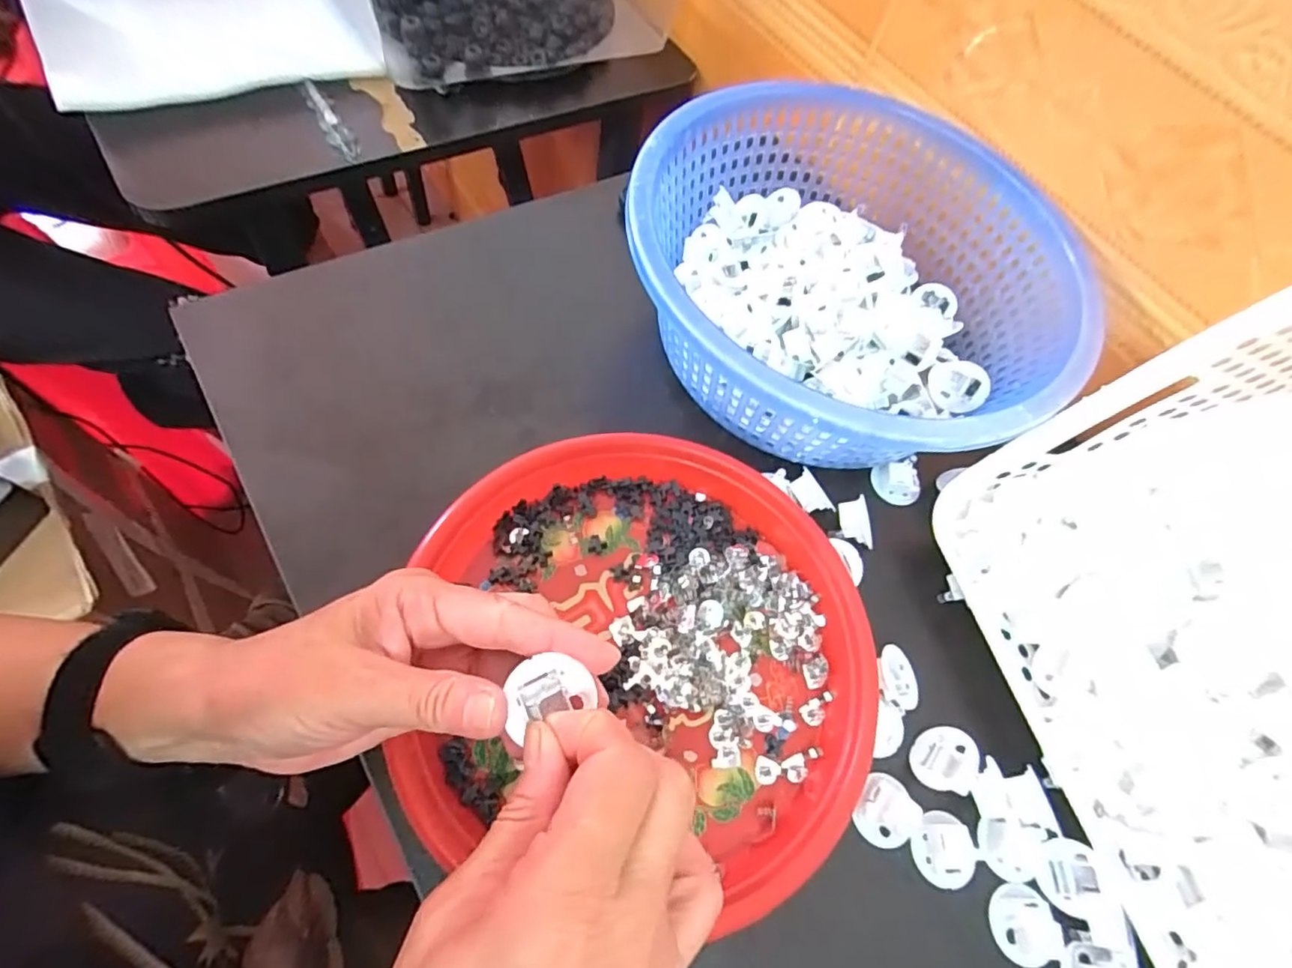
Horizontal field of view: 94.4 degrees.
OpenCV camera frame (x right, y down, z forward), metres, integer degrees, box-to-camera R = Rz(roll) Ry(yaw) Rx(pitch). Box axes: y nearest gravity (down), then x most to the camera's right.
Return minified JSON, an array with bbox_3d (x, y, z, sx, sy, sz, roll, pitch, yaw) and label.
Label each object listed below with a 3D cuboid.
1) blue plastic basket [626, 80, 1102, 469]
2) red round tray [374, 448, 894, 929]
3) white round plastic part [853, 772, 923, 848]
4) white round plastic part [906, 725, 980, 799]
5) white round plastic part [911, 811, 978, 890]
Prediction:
[{"bbox_3d":[0.134,-0.133,0.388,0.282,0.114,0.266,4,64,-7],"label":"blue plastic basket"},{"bbox_3d":[0.004,0.076,0.311,0.234,0.049,0.220,1,67,-2],"label":"red round tray"},{"bbox_3d":[0.121,0.166,0.302,0.030,0.016,0.031,4,64,-7],"label":"white round plastic part"},{"bbox_3d":[0.157,0.145,0.315,0.030,0.013,0.032,7,56,40],"label":"white round plastic part"},{"bbox_3d":[0.148,0.182,0.298,0.027,0.012,0.031,-11,66,-14],"label":"white round plastic part"}]

